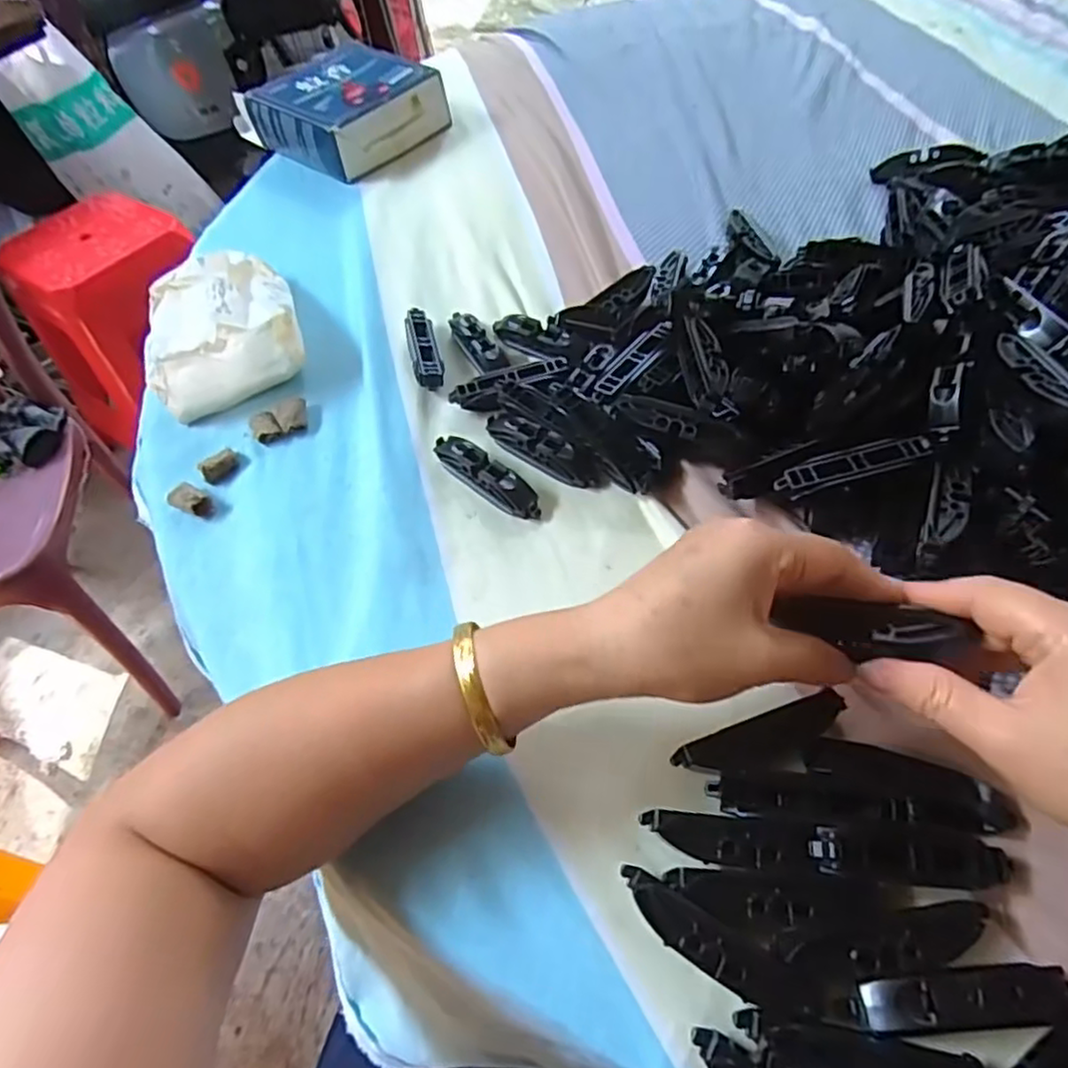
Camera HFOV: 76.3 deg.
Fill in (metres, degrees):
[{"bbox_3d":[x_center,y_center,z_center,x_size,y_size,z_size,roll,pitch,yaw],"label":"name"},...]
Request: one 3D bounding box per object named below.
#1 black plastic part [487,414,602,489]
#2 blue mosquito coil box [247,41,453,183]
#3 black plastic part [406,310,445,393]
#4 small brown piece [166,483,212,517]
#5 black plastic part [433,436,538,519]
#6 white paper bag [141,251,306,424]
[{"bbox_3d":[0.004,-0.051,0.410,0.080,0.018,0.019,30,62,24],"label":"black plastic part"},{"bbox_3d":[-0.177,-0.412,0.663,0.141,0.049,0.144,32,63,25],"label":"blue mosquito coil box"},{"bbox_3d":[-0.076,-0.127,0.471,0.020,0.017,0.073,-14,54,-5],"label":"black plastic part"},{"bbox_3d":[-0.212,-0.021,0.419,0.029,0.010,0.016,25,60,22],"label":"small brown piece"},{"bbox_3d":[-0.029,-0.035,0.401,0.080,0.018,0.018,35,64,27],"label":"black plastic part"},{"bbox_3d":[-0.228,-0.154,0.489,0.107,0.042,0.149,-21,55,-9],"label":"white paper bag"}]

